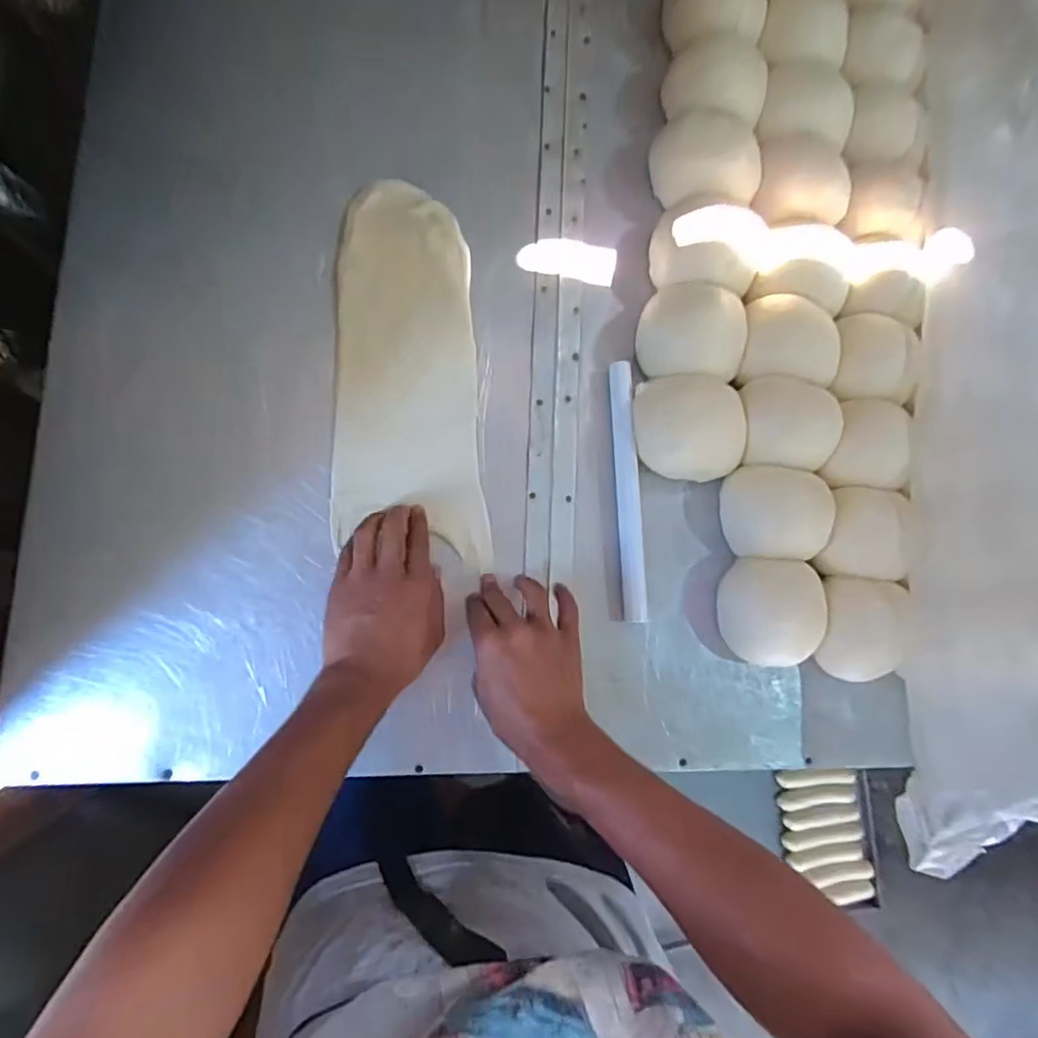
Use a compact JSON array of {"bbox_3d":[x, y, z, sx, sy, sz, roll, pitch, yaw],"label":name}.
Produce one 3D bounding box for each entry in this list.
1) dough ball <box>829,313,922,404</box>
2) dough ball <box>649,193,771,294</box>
[{"bbox_3d":[0.364,-0.163,0.616,0.071,0.051,0.078,1,85,-10],"label":"dough ball"},{"bbox_3d":[0.190,-0.278,0.599,0.106,0.045,0.106,1,85,-10],"label":"dough ball"}]

